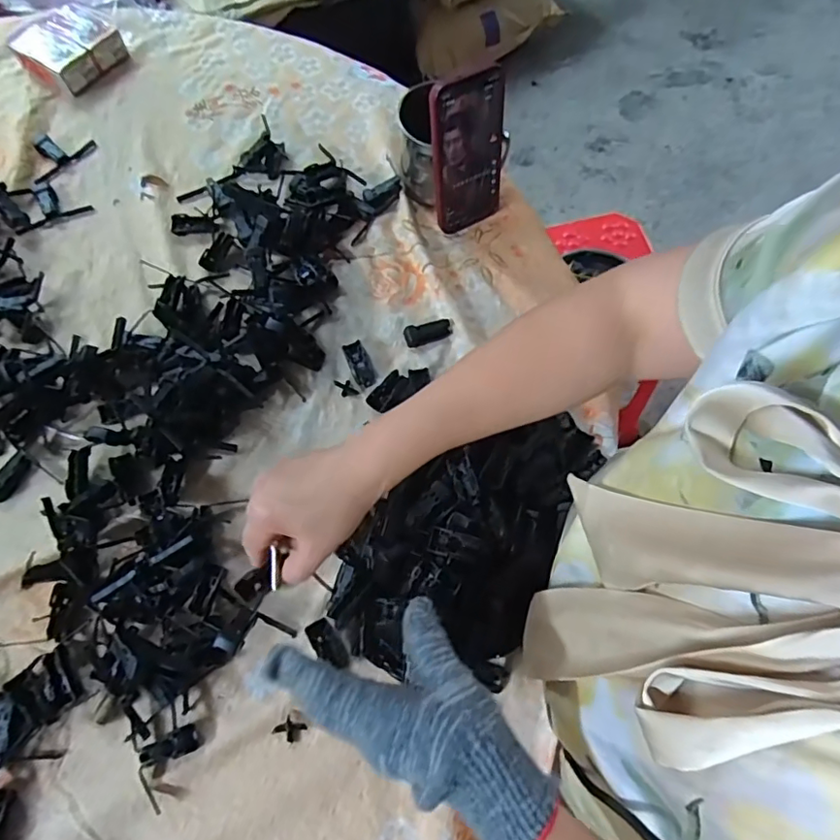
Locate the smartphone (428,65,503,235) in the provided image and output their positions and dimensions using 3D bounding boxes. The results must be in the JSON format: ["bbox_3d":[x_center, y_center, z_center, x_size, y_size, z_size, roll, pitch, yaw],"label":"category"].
[{"bbox_3d":[0.050,-0.270,0.559,0.075,0.158,0.014,-28,60,-11],"label":"smartphone"}]

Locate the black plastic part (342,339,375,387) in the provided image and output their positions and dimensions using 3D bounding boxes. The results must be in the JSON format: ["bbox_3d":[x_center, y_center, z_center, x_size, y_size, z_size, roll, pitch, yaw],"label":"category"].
[{"bbox_3d":[-0.060,-0.057,0.557,0.020,0.010,0.047,-23,71,-9],"label":"black plastic part"}]

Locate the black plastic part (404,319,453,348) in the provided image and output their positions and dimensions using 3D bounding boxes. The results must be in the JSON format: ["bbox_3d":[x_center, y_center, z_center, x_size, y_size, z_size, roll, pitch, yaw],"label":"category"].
[{"bbox_3d":[0.008,-0.090,0.573,0.049,0.009,0.022,-15,70,-7],"label":"black plastic part"}]

